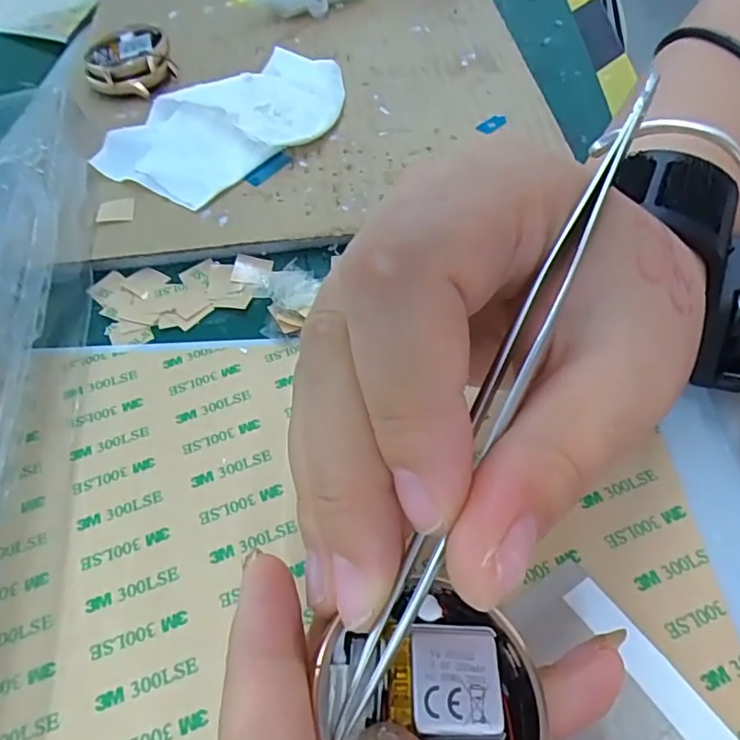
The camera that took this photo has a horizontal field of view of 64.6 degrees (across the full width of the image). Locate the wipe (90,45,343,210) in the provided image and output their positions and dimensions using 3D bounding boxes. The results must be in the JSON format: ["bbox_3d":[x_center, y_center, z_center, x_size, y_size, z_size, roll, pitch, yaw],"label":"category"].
[{"bbox_3d":[-0.066,-0.120,0.280,0.118,0.016,0.069,-38,61,-20],"label":"wipe"}]

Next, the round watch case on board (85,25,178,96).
[{"bbox_3d":[-0.130,-0.166,0.318,0.044,0.020,0.048,-2,55,3],"label":"round watch case on board"}]

